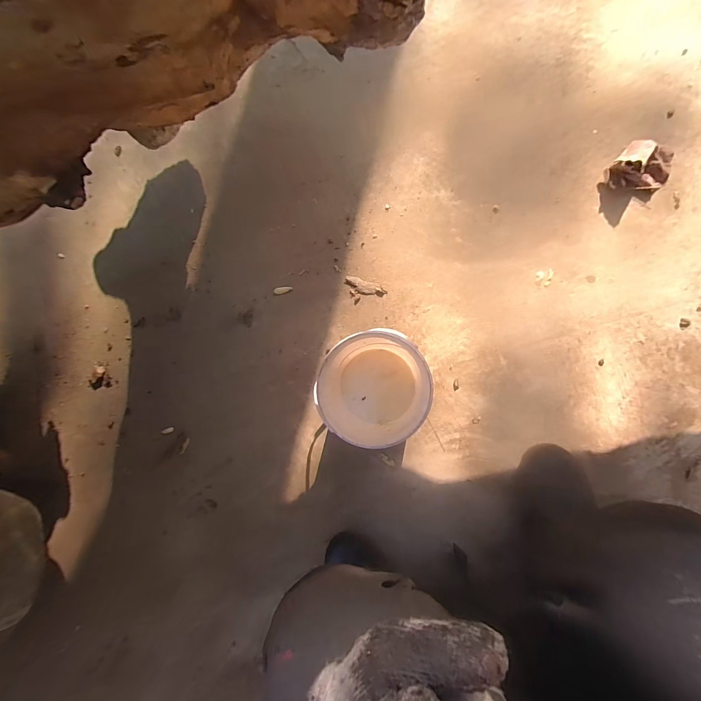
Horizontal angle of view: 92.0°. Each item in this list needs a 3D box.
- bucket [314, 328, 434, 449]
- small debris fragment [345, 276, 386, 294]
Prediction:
[{"bbox_3d":[0.042,0.061,0.548,0.155,0.162,0.155,0,85,6],"label":"bucket"},{"bbox_3d":[0.026,-0.116,0.624,0.076,0.005,0.022,25,88,7],"label":"small debris fragment"}]

